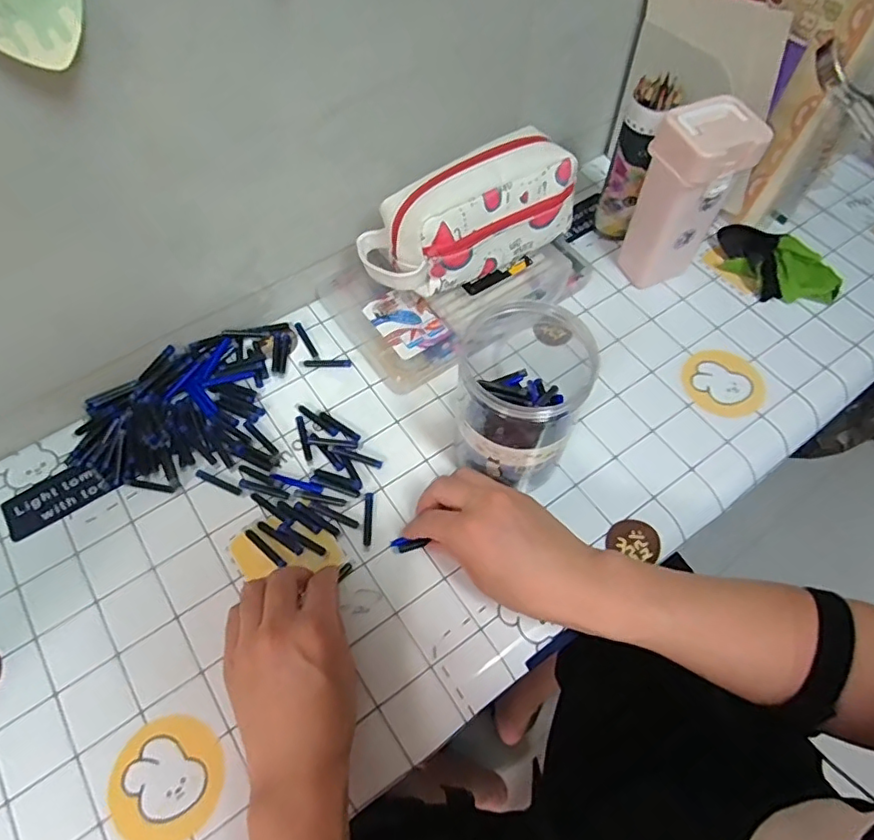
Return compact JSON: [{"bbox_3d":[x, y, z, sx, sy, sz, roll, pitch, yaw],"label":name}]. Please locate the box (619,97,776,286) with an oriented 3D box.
[{"bbox_3d":[0.241,-0.212,0.566,0.078,0.176,0.063,-20,63,-12],"label":"box"}]

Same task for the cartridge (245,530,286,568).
[{"bbox_3d":[-0.145,0.107,0.477,0.045,0.004,0.007,37,66,16],"label":"cartridge"}]

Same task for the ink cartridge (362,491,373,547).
[{"bbox_3d":[-0.060,0.085,0.492,0.008,0.004,0.047,0,62,-2],"label":"ink cartridge"}]

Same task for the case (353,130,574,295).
[{"bbox_3d":[0.031,-0.195,0.533,0.210,0.088,0.089,-27,62,-11],"label":"case"}]

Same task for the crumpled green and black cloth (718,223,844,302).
[{"bbox_3d":[0.370,-0.171,0.624,0.139,0.037,0.075,40,67,19],"label":"crumpled green and black cloth"}]

